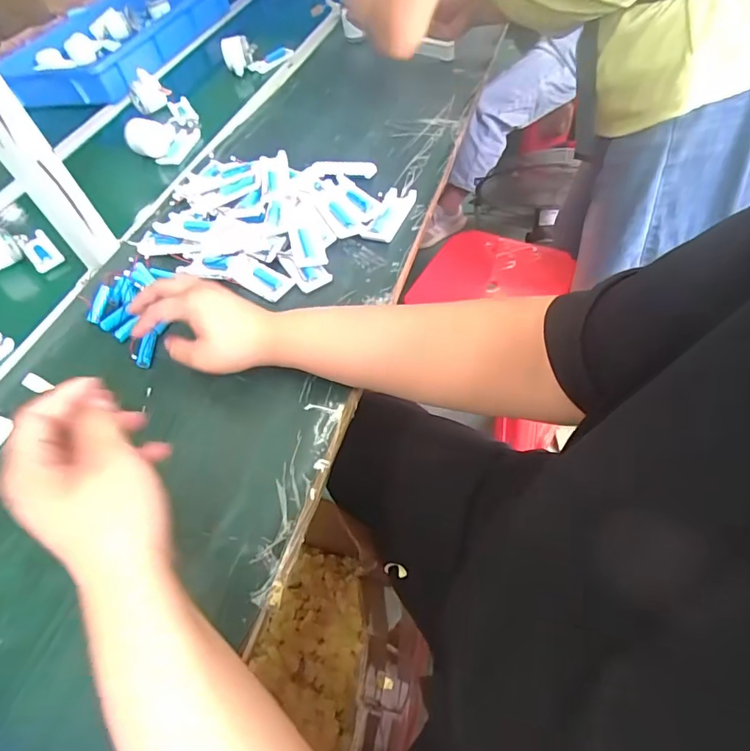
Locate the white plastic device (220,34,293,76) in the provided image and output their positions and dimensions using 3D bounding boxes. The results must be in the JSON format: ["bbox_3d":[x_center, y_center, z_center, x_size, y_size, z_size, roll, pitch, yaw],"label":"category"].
[{"bbox_3d":[-0.257,-0.702,1.046,0.154,0.067,0.051,-9,52,-19],"label":"white plastic device"}]

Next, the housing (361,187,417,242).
[{"bbox_3d":[0.021,-0.217,0.638,0.040,0.017,0.104,13,58,19],"label":"housing"}]

